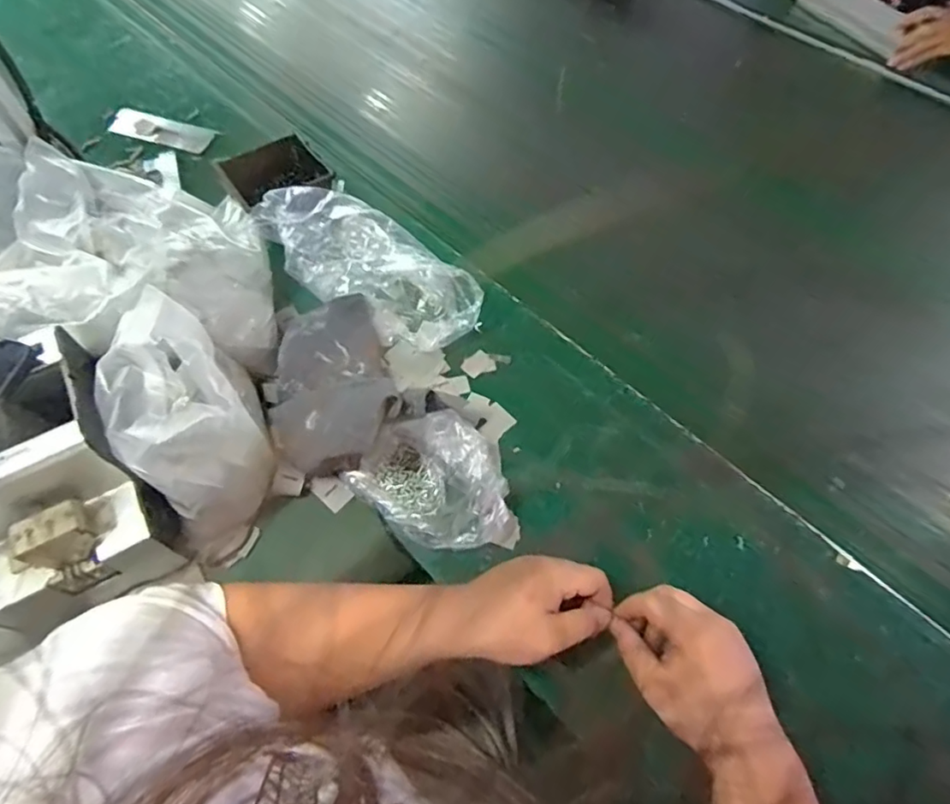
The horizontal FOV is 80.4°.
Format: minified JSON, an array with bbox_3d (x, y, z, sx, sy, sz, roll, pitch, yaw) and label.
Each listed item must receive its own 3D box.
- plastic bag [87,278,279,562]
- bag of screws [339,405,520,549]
[{"bbox_3d":[-0.248,0.020,0.489,0.102,0.146,0.172,-25,63,-15],"label":"plastic bag"},{"bbox_3d":[-0.026,0.075,0.533,0.155,0.043,0.119,36,65,18],"label":"bag of screws"}]

